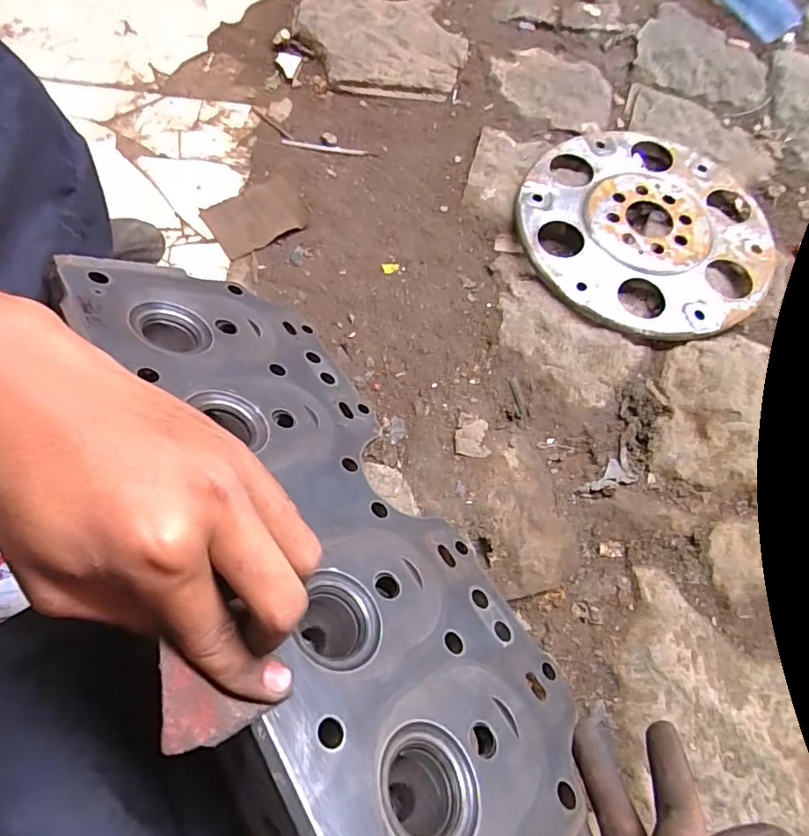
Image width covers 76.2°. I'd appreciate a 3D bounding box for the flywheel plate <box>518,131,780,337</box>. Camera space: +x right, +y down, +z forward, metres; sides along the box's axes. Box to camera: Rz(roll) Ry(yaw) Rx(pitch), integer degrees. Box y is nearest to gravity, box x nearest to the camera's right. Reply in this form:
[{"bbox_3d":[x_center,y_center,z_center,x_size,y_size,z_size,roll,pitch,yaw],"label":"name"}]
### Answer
[{"bbox_3d":[0.254,-0.200,0.535,0.264,0.019,0.252,1,68,-3],"label":"flywheel plate"}]

